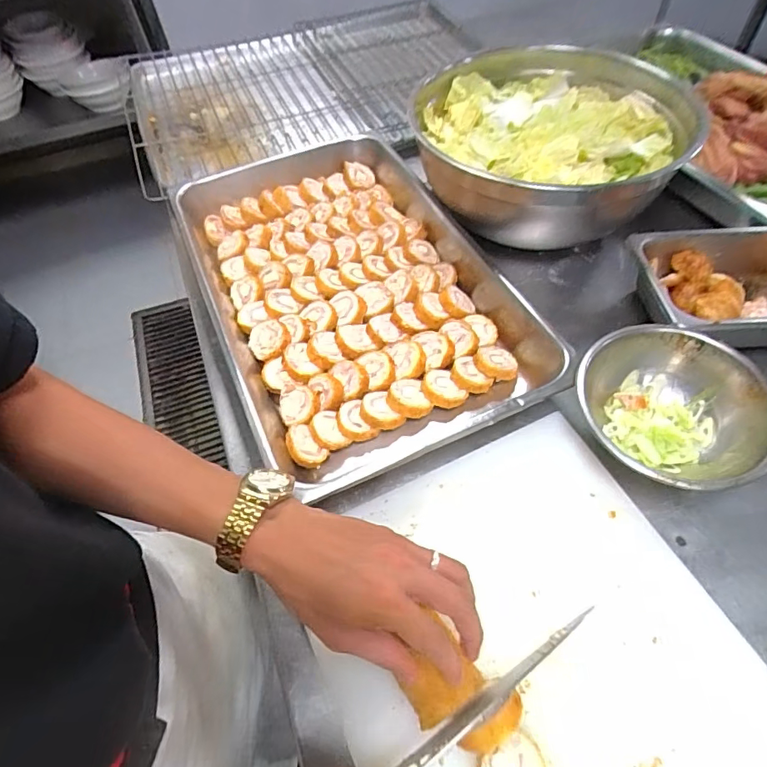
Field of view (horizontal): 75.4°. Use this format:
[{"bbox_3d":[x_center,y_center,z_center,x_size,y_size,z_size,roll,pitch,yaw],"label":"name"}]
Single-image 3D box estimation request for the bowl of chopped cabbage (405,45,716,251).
[{"bbox_3d":[0.239,-0.324,0.665,0.359,0.112,0.343,-2,55,2],"label":"bowl of chopped cabbage"}]

